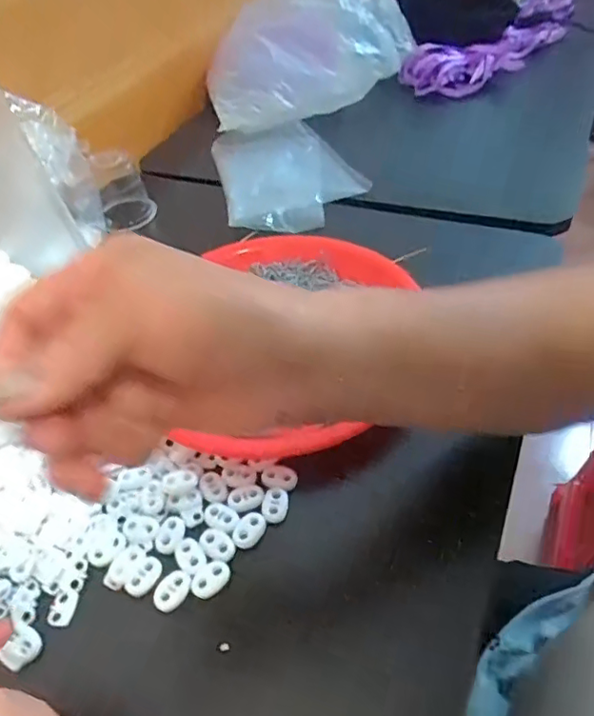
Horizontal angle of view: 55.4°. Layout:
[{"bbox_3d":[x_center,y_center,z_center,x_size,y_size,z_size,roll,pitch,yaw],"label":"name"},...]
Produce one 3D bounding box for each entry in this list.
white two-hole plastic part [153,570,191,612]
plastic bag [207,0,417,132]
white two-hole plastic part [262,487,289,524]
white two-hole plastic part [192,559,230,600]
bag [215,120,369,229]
[{"bbox_3d":[-0.069,0.128,0.311,0.015,0.005,0.022,29,55,30],"label":"white two-hole plastic part"},{"bbox_3d":[0.020,-0.387,0.674,0.287,0.152,0.122,-37,52,-27],"label":"plastic bag"},{"bbox_3d":[-0.013,0.089,0.344,0.016,0.004,0.023,1,45,7],"label":"white two-hole plastic part"},{"bbox_3d":[-0.048,0.123,0.315,0.016,0.005,0.022,28,54,30],"label":"white two-hole plastic part"},{"bbox_3d":[-0.011,-0.201,0.605,0.141,0.028,0.184,-15,45,-8],"label":"bag"}]

